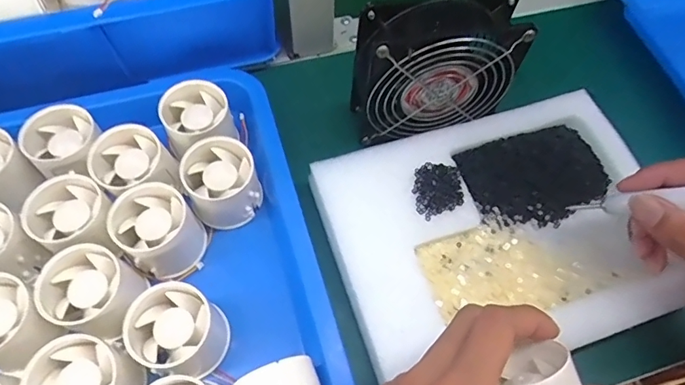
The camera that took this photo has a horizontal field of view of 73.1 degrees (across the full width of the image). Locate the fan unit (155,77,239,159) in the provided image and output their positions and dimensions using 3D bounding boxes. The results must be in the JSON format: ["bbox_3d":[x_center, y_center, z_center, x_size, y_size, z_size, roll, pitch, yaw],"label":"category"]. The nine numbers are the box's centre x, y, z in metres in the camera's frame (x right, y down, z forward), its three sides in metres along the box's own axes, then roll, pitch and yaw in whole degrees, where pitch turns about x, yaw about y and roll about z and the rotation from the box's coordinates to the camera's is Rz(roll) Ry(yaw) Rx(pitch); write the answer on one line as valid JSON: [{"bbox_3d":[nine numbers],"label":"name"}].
[{"bbox_3d":[-0.114,-0.057,0.367,0.053,0.041,0.049,-25,66,-14],"label":"fan unit"}]

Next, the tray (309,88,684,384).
[{"bbox_3d":[0.114,0.024,0.346,0.239,0.030,0.181,-14,63,-9],"label":"tray"}]

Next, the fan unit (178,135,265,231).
[{"bbox_3d":[-0.089,-0.007,0.346,0.051,0.052,0.048,1,62,-1],"label":"fan unit"}]

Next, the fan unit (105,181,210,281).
[{"bbox_3d":[-0.130,0.028,0.331,0.050,0.051,0.051,-40,70,-20],"label":"fan unit"}]

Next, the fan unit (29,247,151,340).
[{"bbox_3d":[-0.165,0.065,0.306,0.051,0.042,0.052,1,62,-1],"label":"fan unit"}]

